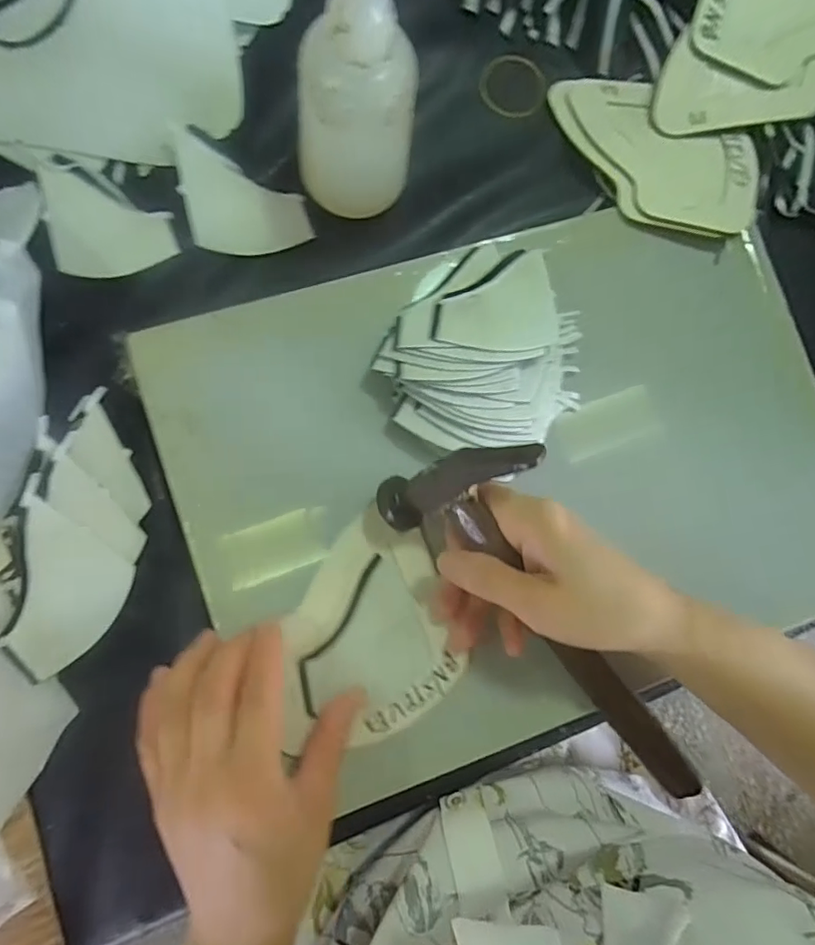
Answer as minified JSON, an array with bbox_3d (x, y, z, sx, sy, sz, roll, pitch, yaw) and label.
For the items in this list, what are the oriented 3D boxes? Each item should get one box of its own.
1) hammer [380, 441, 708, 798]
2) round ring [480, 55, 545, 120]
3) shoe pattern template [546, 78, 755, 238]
[{"bbox_3d":[0.094,0.073,0.292,0.241,0.028,0.085,46,125,-8],"label":"hammer"},{"bbox_3d":[0.072,-0.263,0.378,0.047,0.004,0.047,7,81,-2],"label":"round ring"},{"bbox_3d":[0.159,-0.208,0.366,0.145,0.025,0.092,27,82,-5],"label":"shoe pattern template"}]

